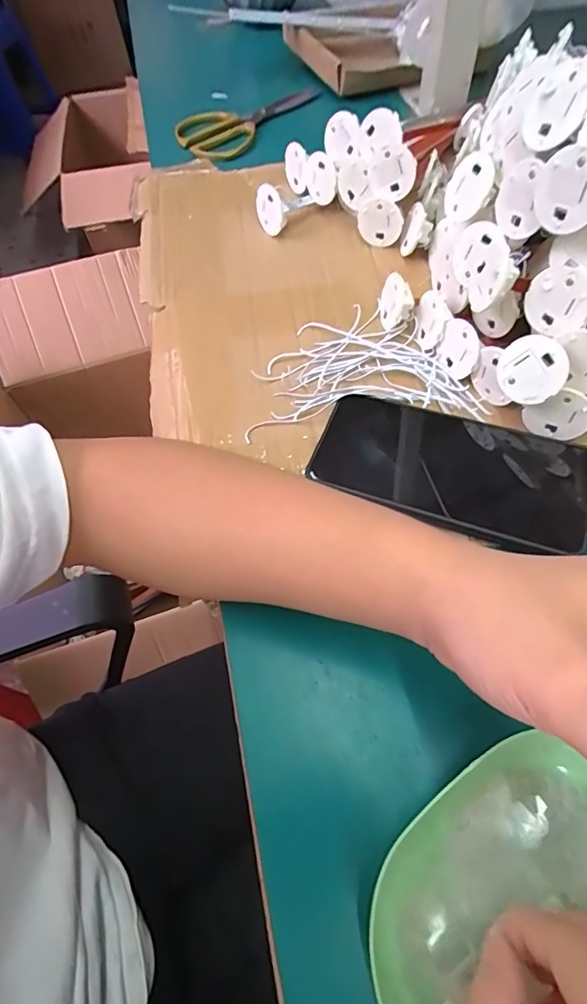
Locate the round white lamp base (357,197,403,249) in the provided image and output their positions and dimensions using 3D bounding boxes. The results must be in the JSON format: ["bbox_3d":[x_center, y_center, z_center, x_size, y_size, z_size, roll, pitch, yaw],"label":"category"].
[{"bbox_3d":[0.072,-0.234,0.413,0.037,0.039,0.009,20,63,15],"label":"round white lamp base"}]

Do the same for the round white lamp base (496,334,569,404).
[{"bbox_3d":[0.141,-0.078,0.291,0.004,0.039,0.038,-26,83,-40],"label":"round white lamp base"}]

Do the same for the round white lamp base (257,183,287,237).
[{"bbox_3d":[-0.021,-0.257,0.431,0.031,0.040,0.006,22,57,35],"label":"round white lamp base"}]

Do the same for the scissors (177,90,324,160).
[{"bbox_3d":[-0.057,-0.444,0.565,0.084,0.020,0.166,40,69,23],"label":"scissors"}]

